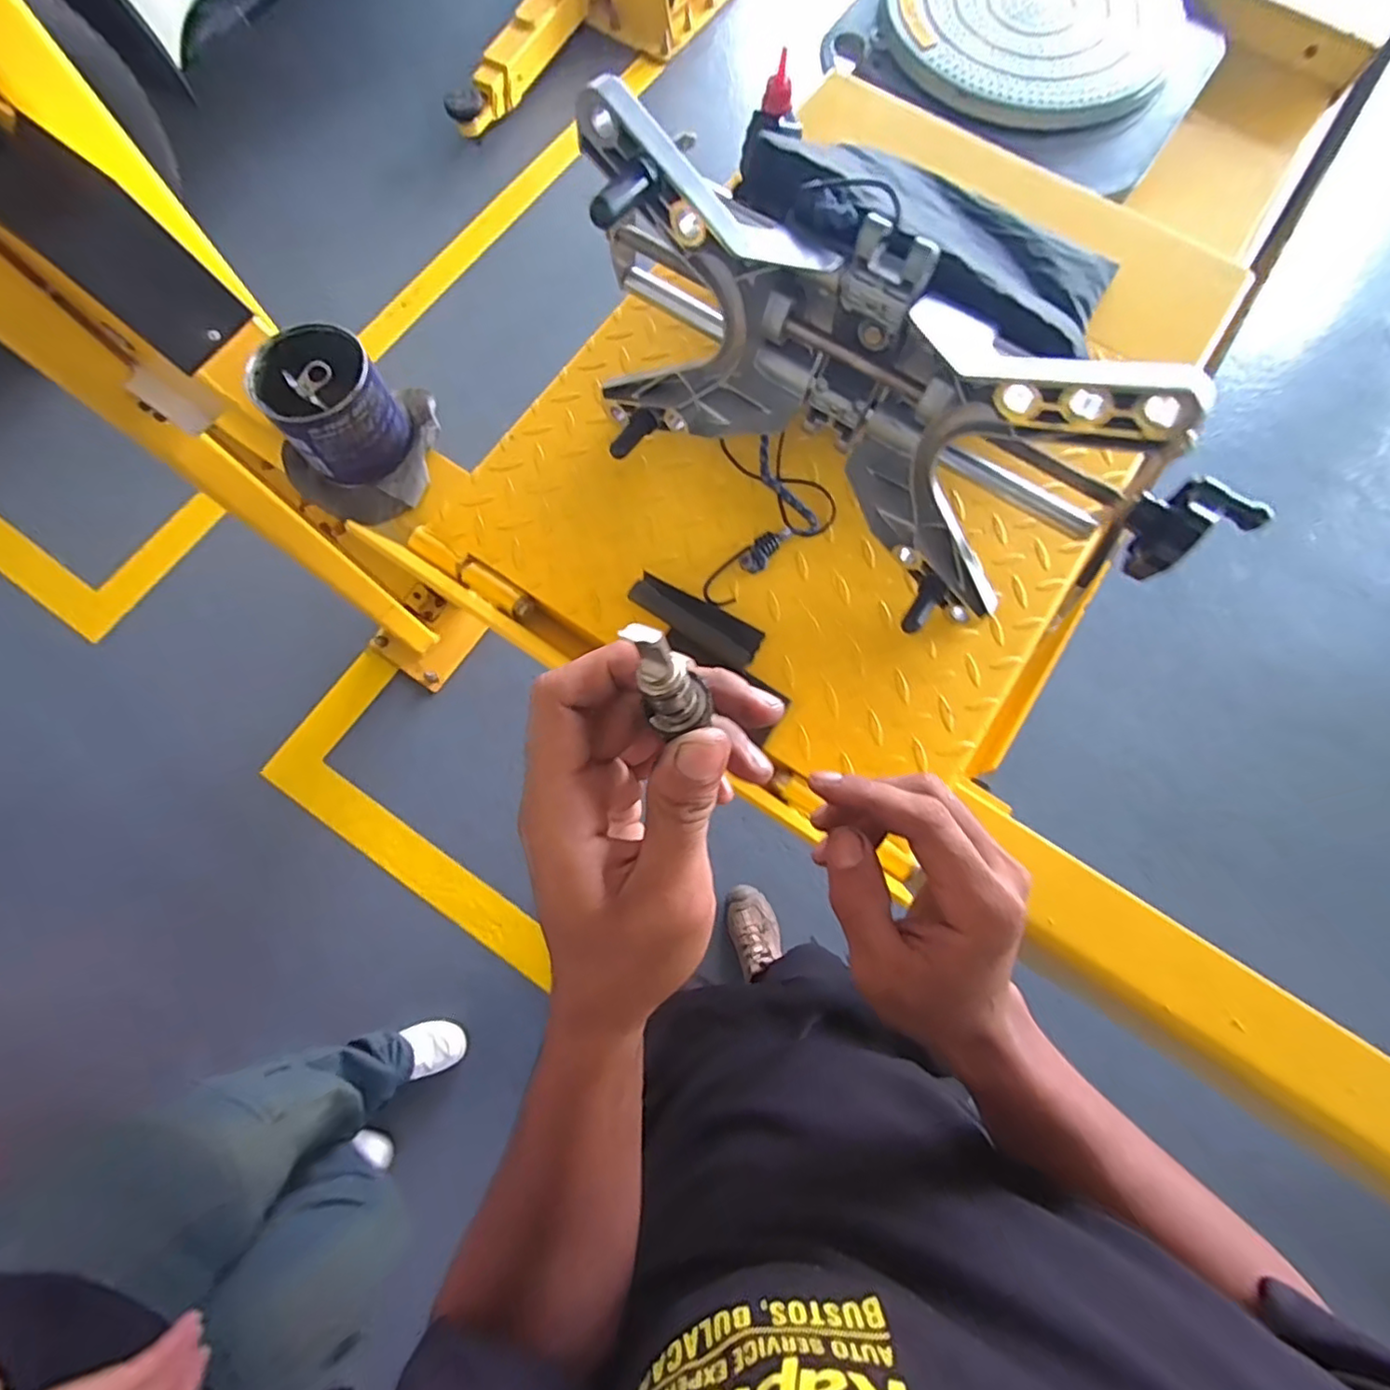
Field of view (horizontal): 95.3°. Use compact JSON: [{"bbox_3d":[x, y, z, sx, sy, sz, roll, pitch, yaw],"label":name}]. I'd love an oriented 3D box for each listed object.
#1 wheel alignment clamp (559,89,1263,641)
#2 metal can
[{"bbox_3d":[0.122,-0.204,0.434,0.442,0.211,0.134,32,78,8],"label":"wheel alignment clamp"},{"bbox_3d":[-0.322,-0.259,0.568,0.097,0.093,0.087,-38,79,-9],"label":"metal can"}]

